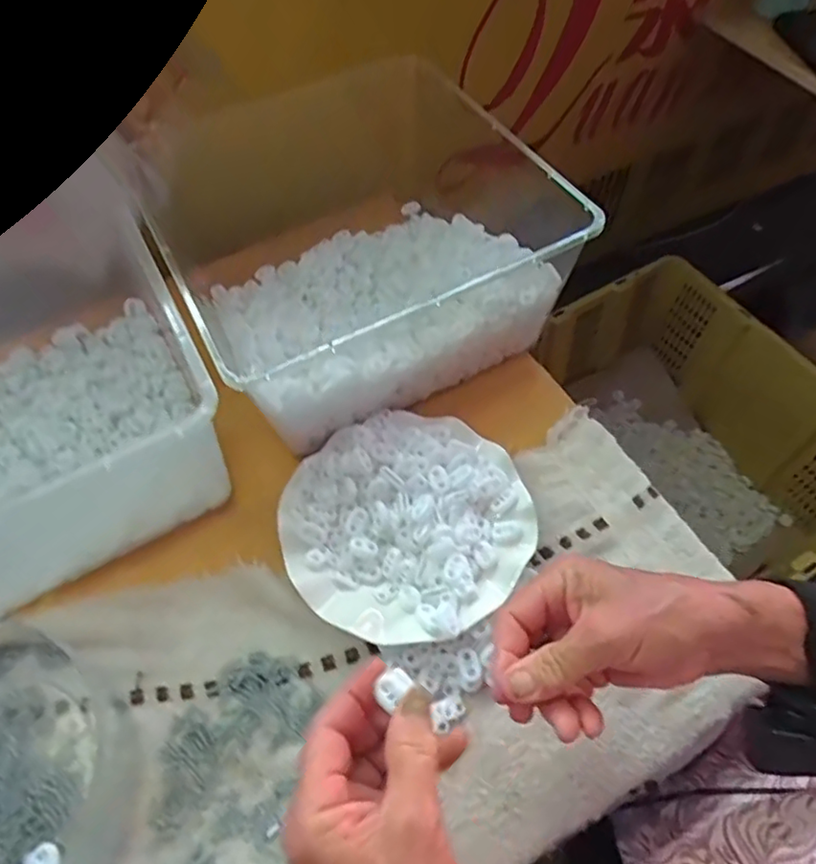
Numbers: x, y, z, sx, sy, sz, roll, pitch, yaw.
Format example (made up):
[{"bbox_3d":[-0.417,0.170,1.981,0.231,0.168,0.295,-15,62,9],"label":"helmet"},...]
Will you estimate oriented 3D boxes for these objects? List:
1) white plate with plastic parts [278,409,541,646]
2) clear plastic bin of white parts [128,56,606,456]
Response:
[{"bbox_3d":[-0.002,0.064,0.453,0.179,0.026,0.179,-1,59,2],"label":"white plate with plastic parts"},{"bbox_3d":[-0.047,-0.163,0.558,0.296,0.174,0.319,-23,60,-11],"label":"clear plastic bin of white parts"}]

